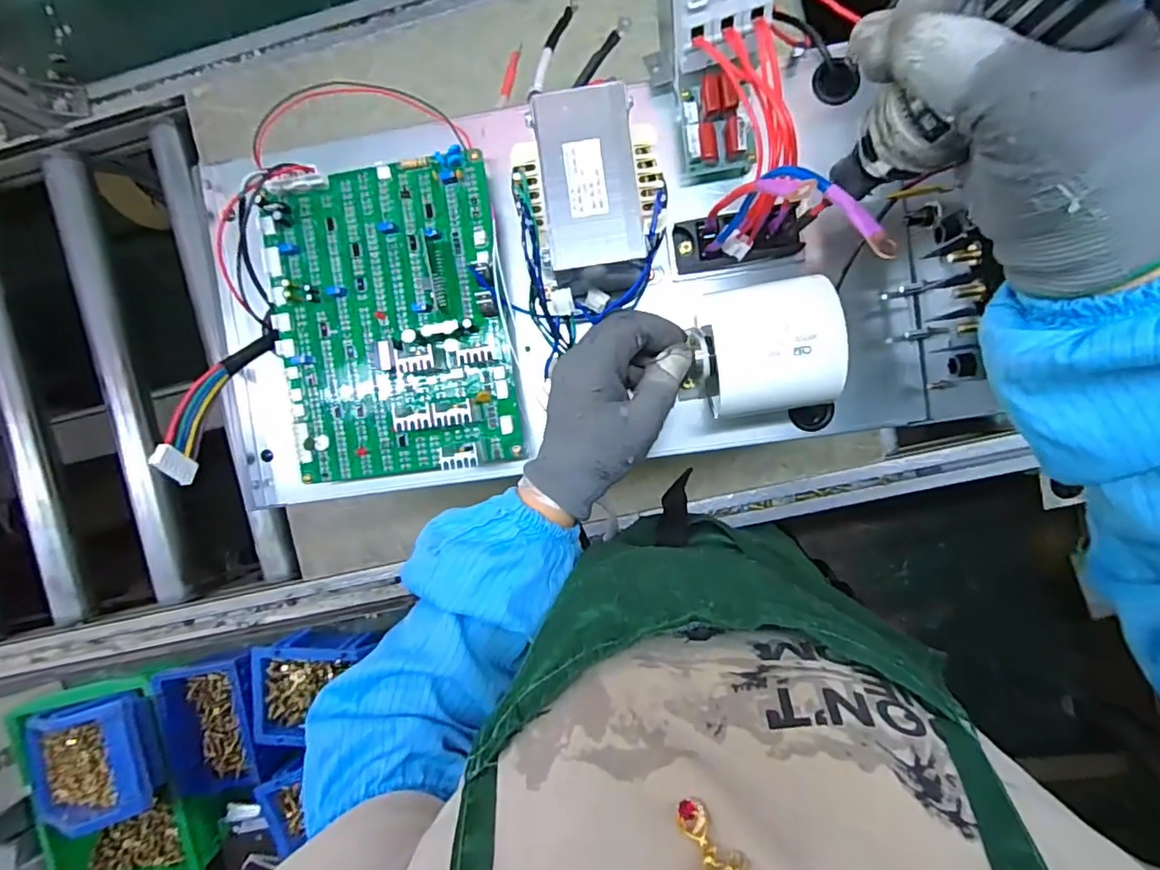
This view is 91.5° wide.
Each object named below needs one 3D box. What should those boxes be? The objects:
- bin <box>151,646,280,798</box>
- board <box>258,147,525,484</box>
[{"bbox_3d":[-0.389,0.321,0.621,0.108,0.055,0.163,-9,92,5],"label":"bin"},{"bbox_3d":[-0.131,-0.077,0.381,0.157,0.031,0.205,-7,92,5],"label":"board"}]

